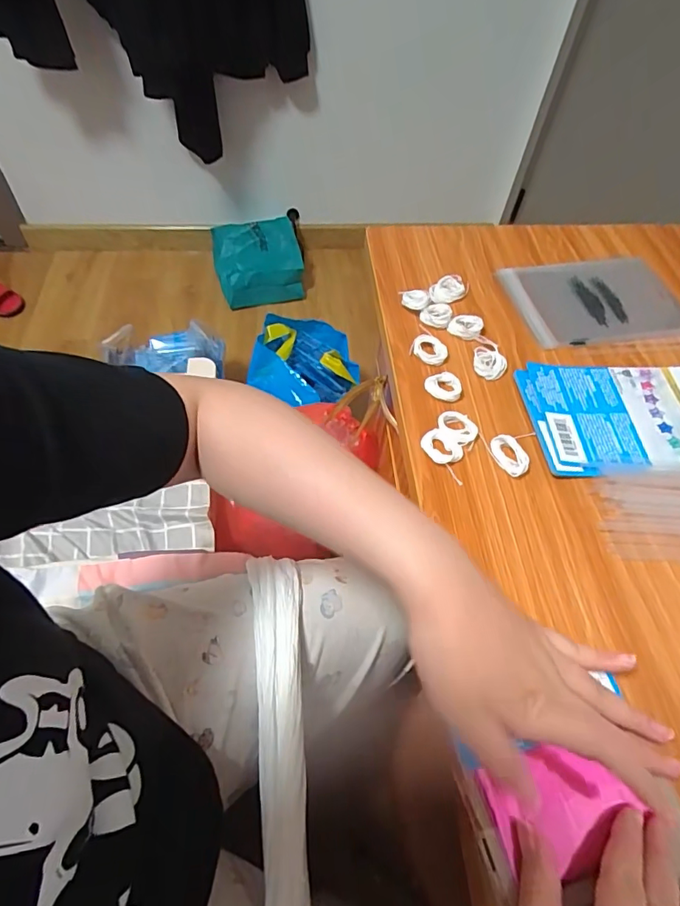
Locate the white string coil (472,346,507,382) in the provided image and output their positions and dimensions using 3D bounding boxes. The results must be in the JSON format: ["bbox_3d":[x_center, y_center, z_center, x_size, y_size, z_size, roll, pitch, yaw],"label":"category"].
[{"bbox_3d":[0.142,-0.086,0.458,0.031,0.007,0.032,1,56,-2],"label":"white string coil"}]

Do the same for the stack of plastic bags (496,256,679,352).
[{"bbox_3d":[0.283,-0.162,0.526,0.192,0.009,0.144,-10,57,-9],"label":"stack of plastic bags"}]

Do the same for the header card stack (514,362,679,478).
[{"bbox_3d":[0.262,-0.036,0.432,0.191,0.008,0.122,-3,56,-5],"label":"header card stack"}]

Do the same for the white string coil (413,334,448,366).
[{"bbox_3d":[0.087,-0.099,0.464,0.035,0.006,0.026,35,61,19],"label":"white string coil"}]

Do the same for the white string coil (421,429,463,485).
[{"bbox_3d":[0.088,0.001,0.398,0.028,0.007,0.048,-36,65,-24],"label":"white string coil"}]

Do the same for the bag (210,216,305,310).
[{"bbox_3d":[-0.283,-0.649,1.627,0.266,0.162,0.300,-14,58,-12],"label":"bag"}]

